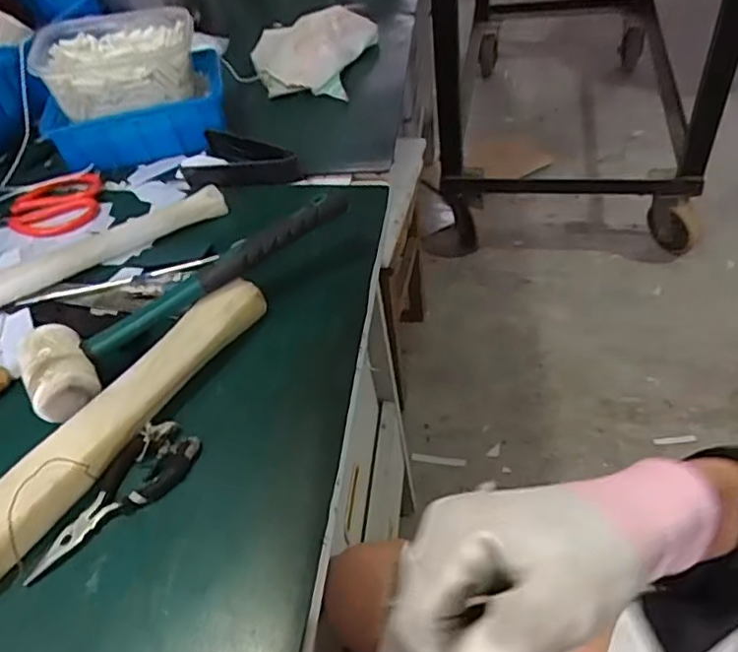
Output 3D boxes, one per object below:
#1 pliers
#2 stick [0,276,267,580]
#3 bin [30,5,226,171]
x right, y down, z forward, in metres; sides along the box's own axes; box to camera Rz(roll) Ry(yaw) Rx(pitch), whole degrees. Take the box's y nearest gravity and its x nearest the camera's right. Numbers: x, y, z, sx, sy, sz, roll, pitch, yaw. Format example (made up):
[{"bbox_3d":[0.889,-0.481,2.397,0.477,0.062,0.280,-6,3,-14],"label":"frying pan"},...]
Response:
[{"bbox_3d":[-0.164,0.115,0.405,0.043,0.012,0.123,18,52,25],"label":"pliers"},{"bbox_3d":[-0.190,0.077,0.428,0.048,0.031,0.326,22,54,27],"label":"stick"},{"bbox_3d":[-0.259,-0.258,0.682,0.190,0.118,0.122,-15,46,-4],"label":"bin"}]

